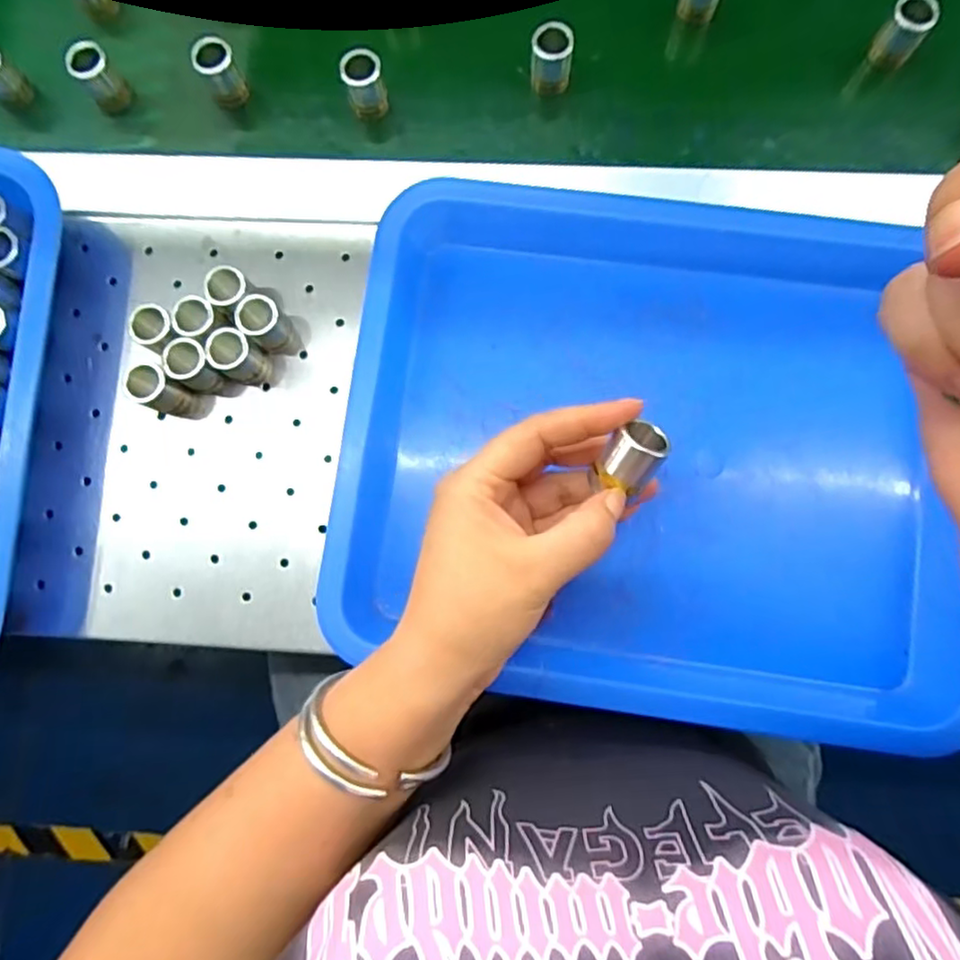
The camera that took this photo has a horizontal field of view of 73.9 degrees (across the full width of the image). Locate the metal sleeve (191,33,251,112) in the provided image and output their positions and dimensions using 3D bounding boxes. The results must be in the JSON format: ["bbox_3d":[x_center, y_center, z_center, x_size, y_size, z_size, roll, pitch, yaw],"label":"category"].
[{"bbox_3d":[-0.154,-0.244,0.381,0.022,0.036,0.019,-26,83,-1],"label":"metal sleeve"}]

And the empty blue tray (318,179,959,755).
[{"bbox_3d":[0.088,-0.013,0.328,0.315,0.058,0.256,8,83,3],"label":"empty blue tray"}]

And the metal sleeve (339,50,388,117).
[{"bbox_3d":[-0.067,-0.233,0.377,0.022,0.035,0.020,-16,83,0],"label":"metal sleeve"}]

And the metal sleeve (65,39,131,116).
[{"bbox_3d":[-0.227,-0.240,0.382,0.021,0.035,0.019,-36,83,-3],"label":"metal sleeve"}]

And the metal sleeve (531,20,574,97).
[{"bbox_3d":[0.042,-0.247,0.375,0.023,0.034,0.019,4,83,2],"label":"metal sleeve"}]

